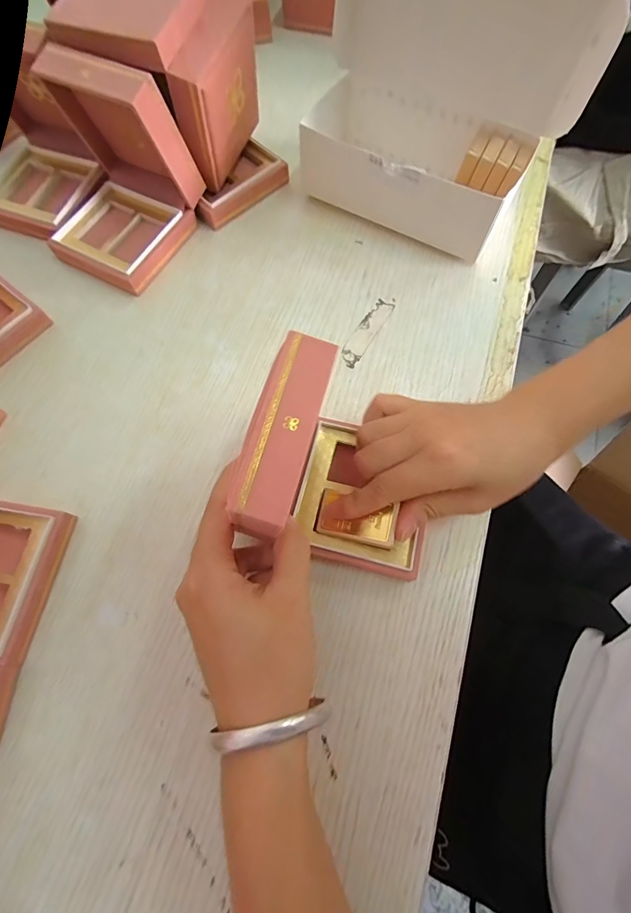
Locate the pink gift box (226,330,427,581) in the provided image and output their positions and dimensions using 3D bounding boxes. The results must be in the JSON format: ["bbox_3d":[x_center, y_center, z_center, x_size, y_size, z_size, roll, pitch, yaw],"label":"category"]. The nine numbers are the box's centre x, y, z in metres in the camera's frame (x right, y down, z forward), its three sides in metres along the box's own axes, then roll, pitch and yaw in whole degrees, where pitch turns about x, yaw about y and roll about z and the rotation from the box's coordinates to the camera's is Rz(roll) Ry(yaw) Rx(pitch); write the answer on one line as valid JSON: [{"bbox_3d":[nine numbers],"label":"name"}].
[{"bbox_3d":[0.020,0.007,0.215,0.098,0.095,0.086,14,71,5],"label":"pink gift box"}]

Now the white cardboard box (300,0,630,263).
[{"bbox_3d":[0.081,-0.258,0.296,0.181,0.140,0.080,28,73,10],"label":"white cardboard box"}]

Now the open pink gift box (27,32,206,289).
[{"bbox_3d":[-0.162,-0.217,0.307,0.097,0.106,0.108,27,72,10],"label":"open pink gift box"}]

